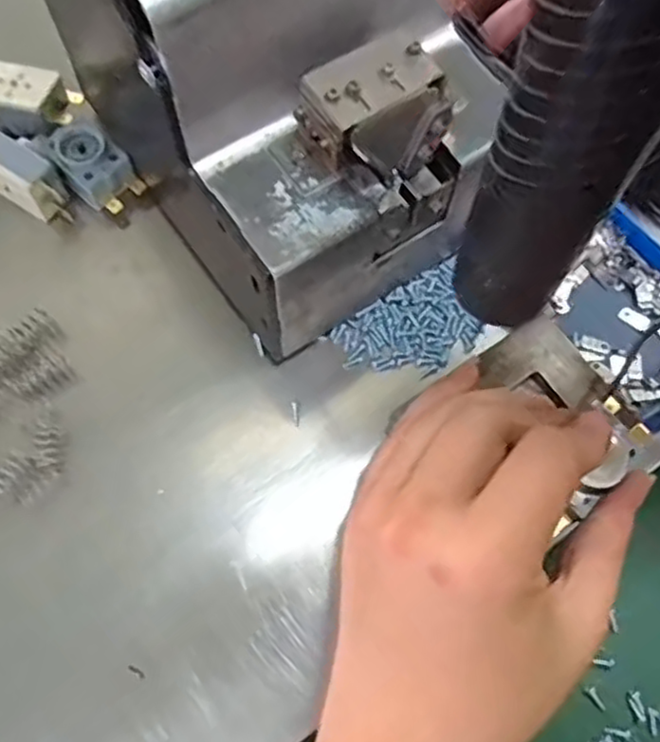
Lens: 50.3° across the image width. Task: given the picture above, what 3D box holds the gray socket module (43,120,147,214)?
[{"bbox_3d":[-0.114,-0.097,0.335,0.046,0.019,0.029,40,74,12],"label":"gray socket module"}]

